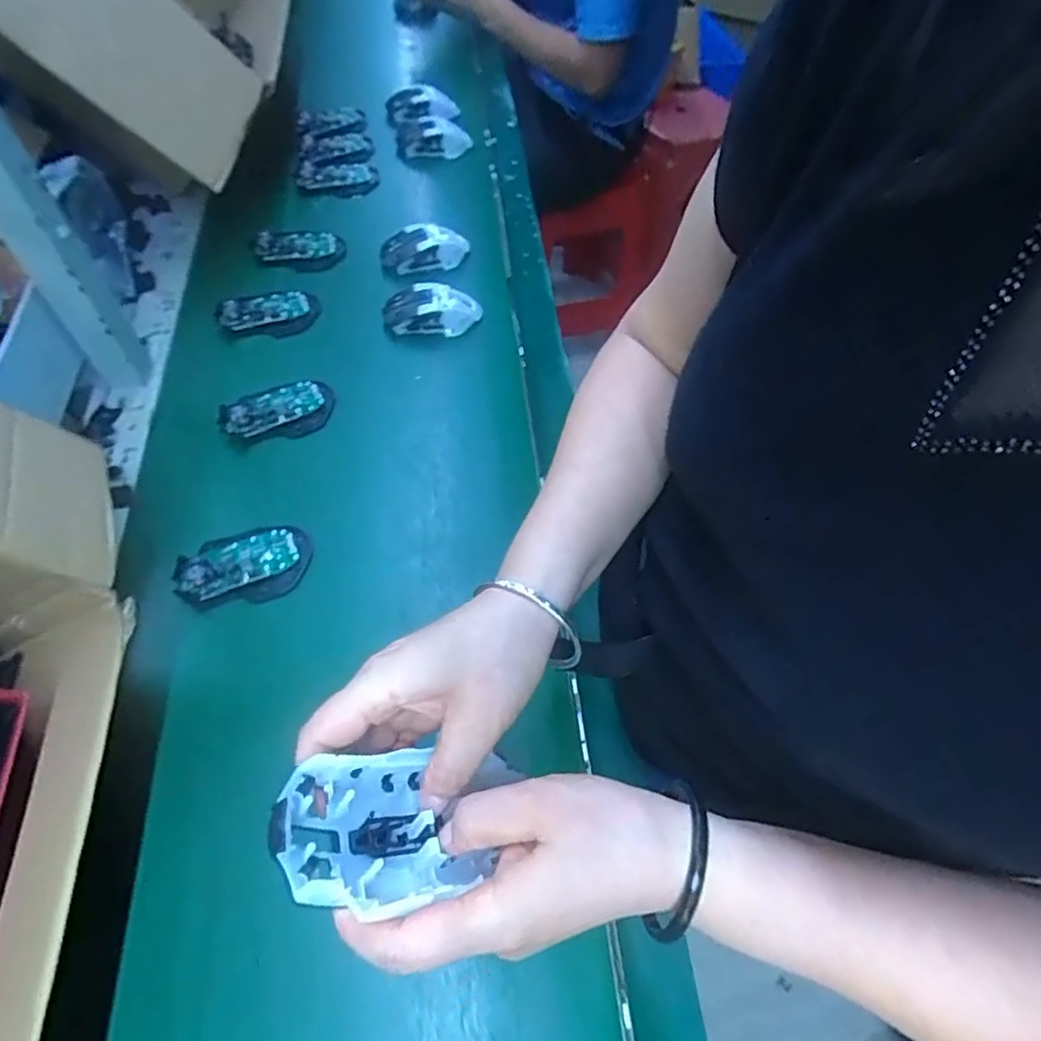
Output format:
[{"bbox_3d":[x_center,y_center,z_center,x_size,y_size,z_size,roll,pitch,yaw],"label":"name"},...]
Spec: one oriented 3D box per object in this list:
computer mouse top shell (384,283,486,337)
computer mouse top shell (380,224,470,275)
[{"bbox_3d":[-0.107,-0.258,0.737,0.120,0.035,0.063,-2,59,-6],"label":"computer mouse top shell"},{"bbox_3d":[-0.125,-0.358,0.794,0.116,0.033,0.071,-27,64,-20],"label":"computer mouse top shell"}]

